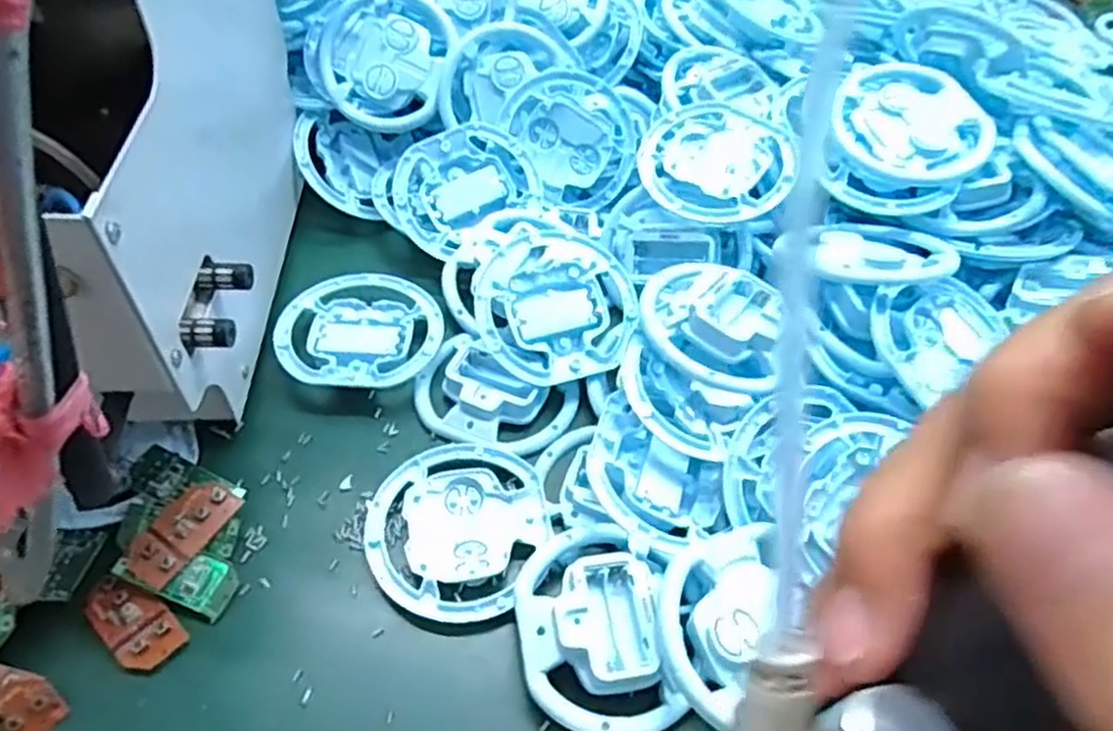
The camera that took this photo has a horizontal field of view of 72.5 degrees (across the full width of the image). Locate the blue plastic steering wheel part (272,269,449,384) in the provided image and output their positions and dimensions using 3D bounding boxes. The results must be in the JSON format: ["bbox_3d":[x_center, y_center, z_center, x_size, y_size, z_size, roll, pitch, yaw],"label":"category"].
[{"bbox_3d":[-0.129,-0.028,0.506,0.103,0.017,0.095,2,52,-2],"label":"blue plastic steering wheel part"}]

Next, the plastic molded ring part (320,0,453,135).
[{"bbox_3d":[-0.126,-0.232,0.569,0.100,0.023,0.106,0,89,4],"label":"plastic molded ring part"}]

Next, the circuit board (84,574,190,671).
[{"bbox_3d":[-0.216,0.130,0.387,0.057,0.006,0.030,37,58,23],"label":"circuit board"}]

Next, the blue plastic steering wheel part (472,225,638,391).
[{"bbox_3d":[-0.007,-0.039,0.500,0.102,0.026,0.102,5,70,-14],"label":"blue plastic steering wheel part"}]

